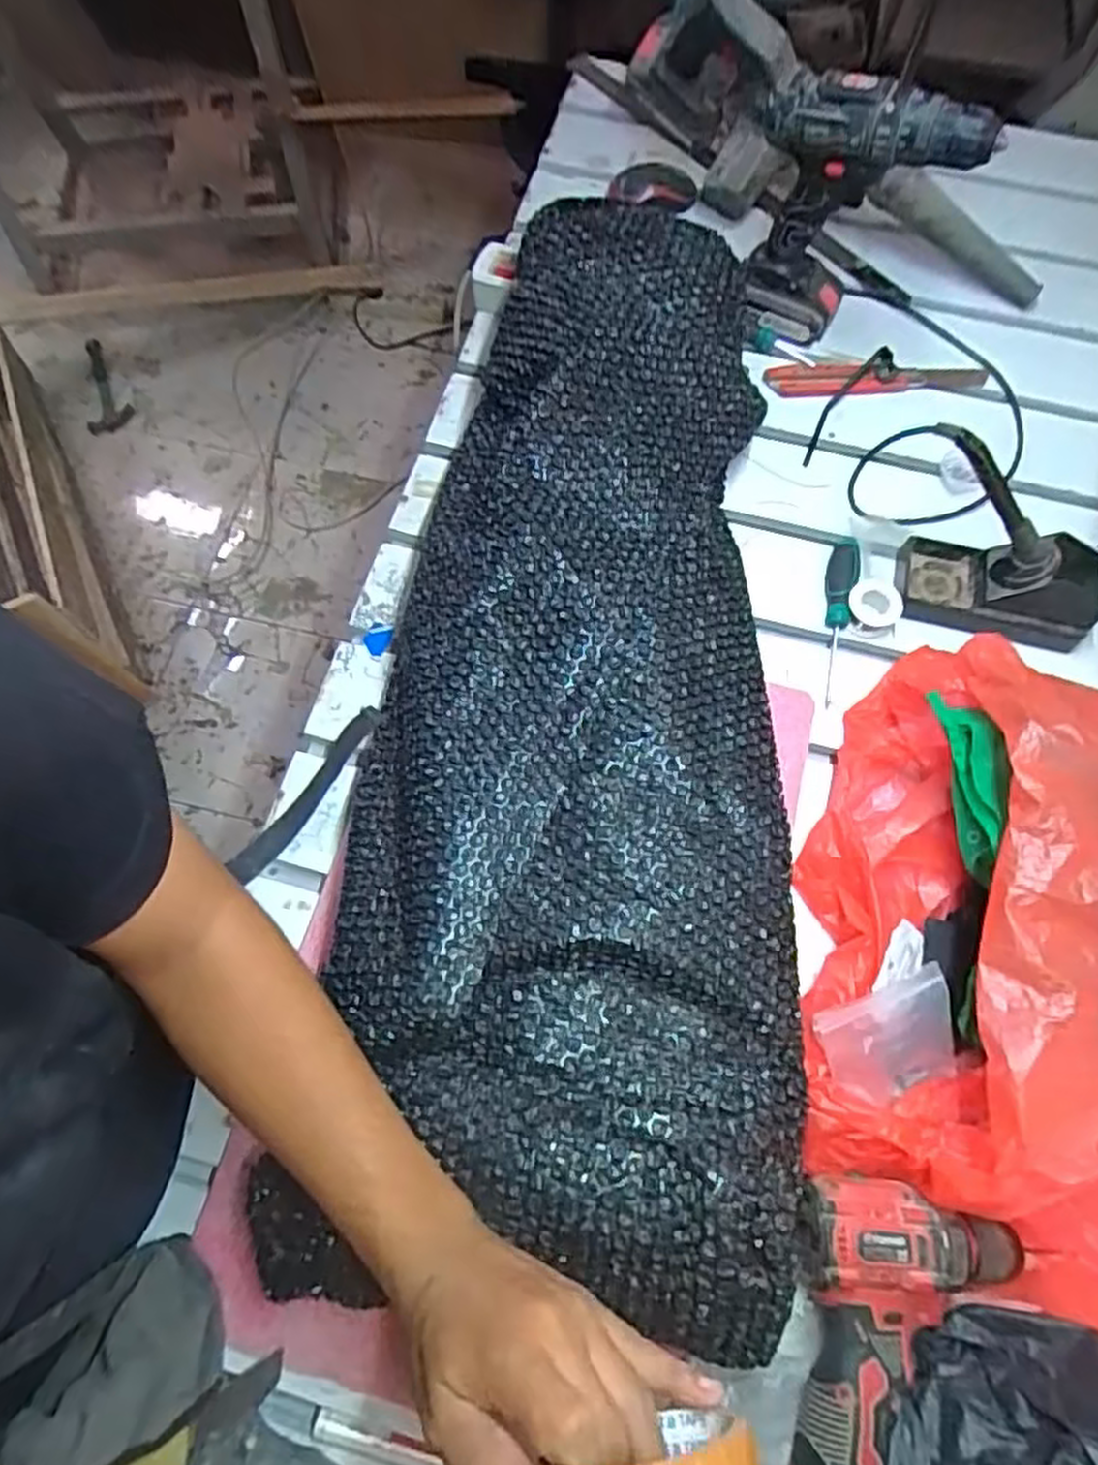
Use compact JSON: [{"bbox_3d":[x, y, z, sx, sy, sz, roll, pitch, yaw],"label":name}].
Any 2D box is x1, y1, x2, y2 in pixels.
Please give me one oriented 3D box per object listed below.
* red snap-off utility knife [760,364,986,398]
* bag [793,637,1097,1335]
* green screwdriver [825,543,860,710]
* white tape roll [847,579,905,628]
[{"bbox_3d":[0.325,-0.348,0.752,0.216,0.018,0.031,1,69,1],"label":"red snap-off utility knife"},{"bbox_3d":[0.322,0.143,0.488,0.282,0.155,0.427,11,70,5],"label":"bag"},{"bbox_3d":[0.252,-0.097,0.654,0.022,0.026,0.155,7,70,3],"label":"green screwdriver"},{"bbox_3d":[0.279,-0.111,0.652,0.043,0.014,0.040,1,93,19],"label":"white tape roll"}]

